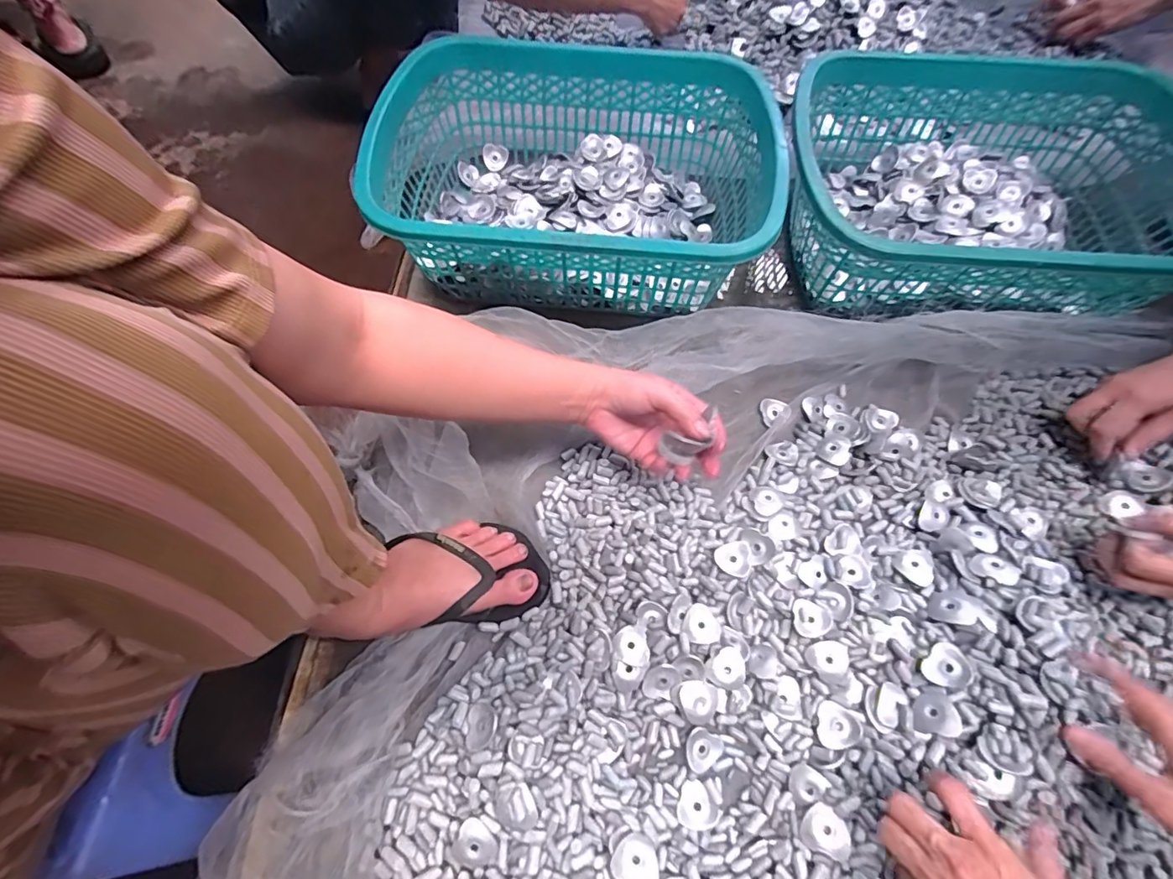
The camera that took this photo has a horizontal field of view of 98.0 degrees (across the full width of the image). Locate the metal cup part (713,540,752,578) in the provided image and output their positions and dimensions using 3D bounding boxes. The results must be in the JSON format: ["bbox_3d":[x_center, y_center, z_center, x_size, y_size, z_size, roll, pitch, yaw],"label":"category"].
[{"bbox_3d":[0.143,0.117,0.503,0.033,0.012,0.034,11,64,8],"label":"metal cup part"}]

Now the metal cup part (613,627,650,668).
[{"bbox_3d":[0.042,0.188,0.464,0.033,0.012,0.032,19,66,12],"label":"metal cup part"}]

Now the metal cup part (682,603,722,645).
[{"bbox_3d":[0.106,0.173,0.479,0.033,0.007,0.034,-1,63,2],"label":"metal cup part"}]

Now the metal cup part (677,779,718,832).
[{"bbox_3d":[0.095,0.311,0.432,0.033,0.007,0.033,19,66,12],"label":"metal cup part"}]

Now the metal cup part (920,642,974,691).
[{"bbox_3d":[0.314,0.199,0.441,0.037,0.013,0.034,-47,42,-13],"label":"metal cup part"}]

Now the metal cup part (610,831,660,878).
[{"bbox_3d":[0.040,0.330,0.400,0.037,0.010,0.034,18,37,11],"label":"metal cup part"}]

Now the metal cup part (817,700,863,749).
[{"bbox_3d":[0.219,0.249,0.441,0.033,0.010,0.036,11,64,8],"label":"metal cup part"}]

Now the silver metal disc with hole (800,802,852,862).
[{"bbox_3d":[0.190,0.310,0.404,0.035,0.009,0.033,-10,51,13],"label":"silver metal disc with hole"}]

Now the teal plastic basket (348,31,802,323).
[{"bbox_3d":[-0.008,-0.312,0.634,0.446,0.168,0.345,1,63,3],"label":"teal plastic basket"}]

